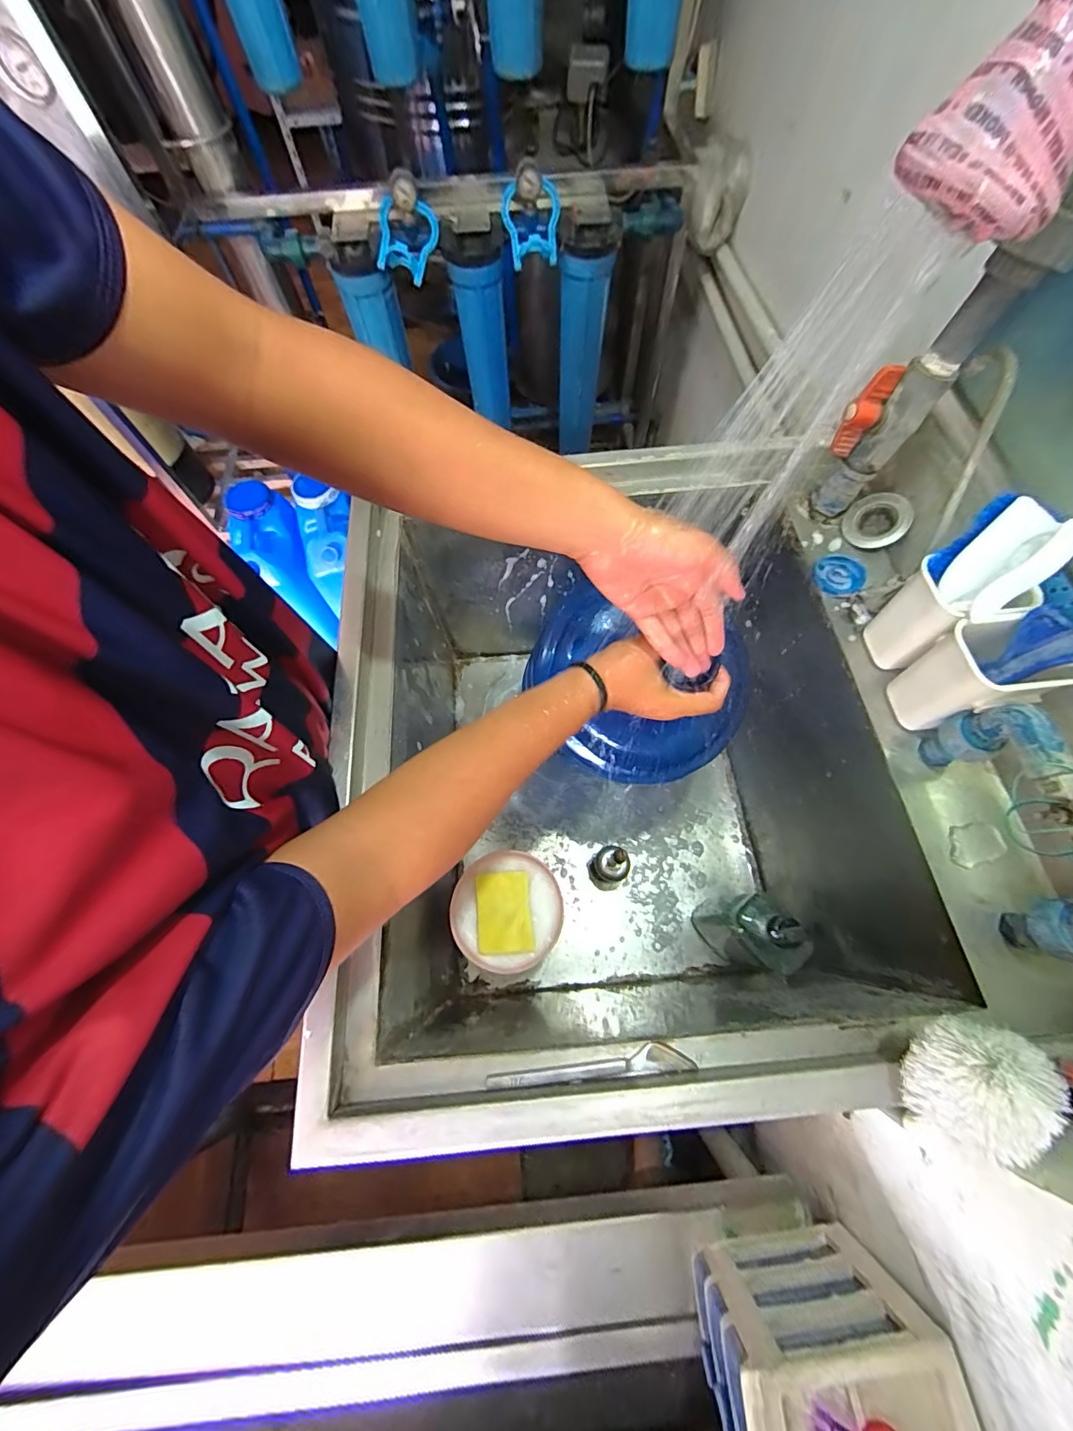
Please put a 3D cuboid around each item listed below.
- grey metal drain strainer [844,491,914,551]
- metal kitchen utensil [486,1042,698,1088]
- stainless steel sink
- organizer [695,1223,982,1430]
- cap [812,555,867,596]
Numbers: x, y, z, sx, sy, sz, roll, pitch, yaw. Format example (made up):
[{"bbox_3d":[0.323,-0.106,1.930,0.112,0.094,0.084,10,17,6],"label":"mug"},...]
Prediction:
[{"bbox_3d":[0.420,-0.240,0.584,0.068,0.020,0.069,-5,82,35],"label":"grey metal drain strainer"},{"bbox_3d":[0.044,0.283,0.384,0.165,0.011,0.019,-5,67,0],"label":"metal kitchen utensil"},{"bbox_3d":[0.109,0.064,0.675,0.620,0.410,0.693,-5,67,0],"label":"stainless steel sink"},{"bbox_3d":[0.244,0.575,0.395,0.171,0.153,0.136,-7,67,-1],"label":"organizer"},{"bbox_3d":[0.364,-0.168,0.571,0.056,0.015,0.053,-1,67,2],"label":"cap"}]

